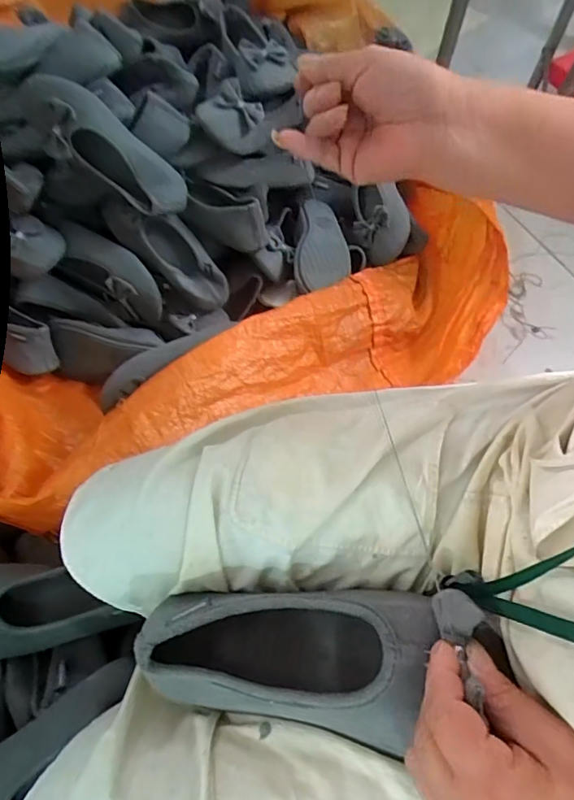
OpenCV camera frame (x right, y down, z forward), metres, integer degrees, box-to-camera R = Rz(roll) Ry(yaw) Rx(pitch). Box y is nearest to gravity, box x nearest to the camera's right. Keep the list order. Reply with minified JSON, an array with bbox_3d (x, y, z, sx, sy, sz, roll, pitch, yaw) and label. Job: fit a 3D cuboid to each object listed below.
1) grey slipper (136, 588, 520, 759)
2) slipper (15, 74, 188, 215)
[{"bbox_3d":[0.016,0.165,0.311,0.208,0.067,0.084,-5,65,10],"label":"grey slipper"},{"bbox_3d":[-0.269,-0.364,0.739,0.248,0.081,0.092,32,63,-28],"label":"slipper"}]

